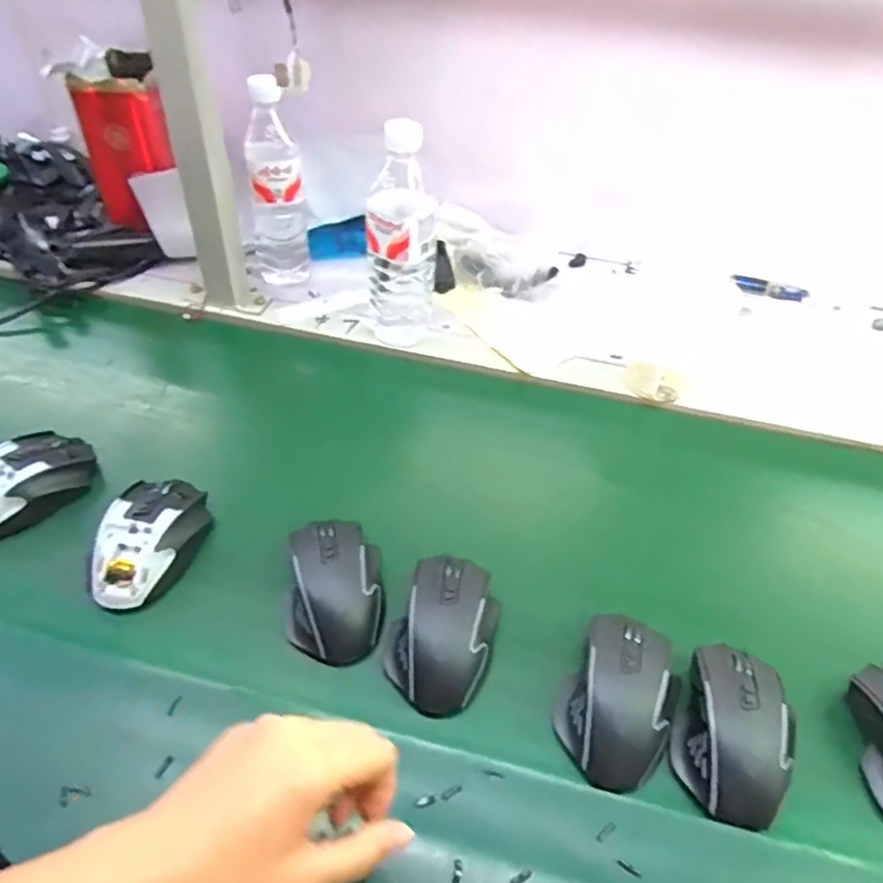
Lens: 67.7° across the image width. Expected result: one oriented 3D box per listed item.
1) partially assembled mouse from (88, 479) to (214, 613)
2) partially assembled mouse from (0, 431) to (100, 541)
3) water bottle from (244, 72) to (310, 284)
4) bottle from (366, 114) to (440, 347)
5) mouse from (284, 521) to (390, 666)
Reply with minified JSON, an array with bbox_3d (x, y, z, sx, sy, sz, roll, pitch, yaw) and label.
[{"bbox_3d":[-0.226,0.076,0.518,0.067,0.042,0.114,6,45,3],"label":"partially assembled mouse"},{"bbox_3d":[-0.353,0.035,0.554,0.069,0.047,0.118,32,52,26],"label":"partially assembled mouse"},{"bbox_3d":[-0.195,-0.282,0.762,0.072,0.230,0.068,-9,46,-12],"label":"water bottle"},{"bbox_3d":[-0.041,-0.203,0.680,0.070,0.225,0.061,-1,45,-5],"label":"bottle"},{"bbox_3d":[-0.080,0.110,0.499,0.074,0.048,0.112,-2,45,-6],"label":"mouse"}]

